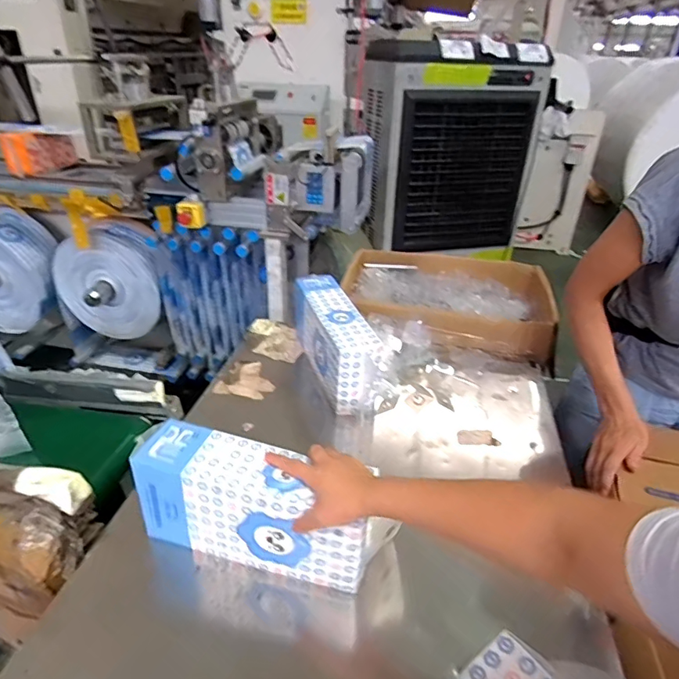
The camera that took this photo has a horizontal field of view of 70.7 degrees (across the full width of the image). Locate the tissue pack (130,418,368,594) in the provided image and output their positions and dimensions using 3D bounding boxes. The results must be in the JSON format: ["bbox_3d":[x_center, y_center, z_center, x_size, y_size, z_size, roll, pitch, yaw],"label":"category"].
[{"bbox_3d":[-0.114,0.228,0.666,0.305,0.155,0.087,9,32,11],"label":"tissue pack"}]

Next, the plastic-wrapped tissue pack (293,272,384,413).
[{"bbox_3d":[-0.010,-0.001,1.050,0.096,0.158,0.318,-8,33,-17],"label":"plastic-wrapped tissue pack"}]

